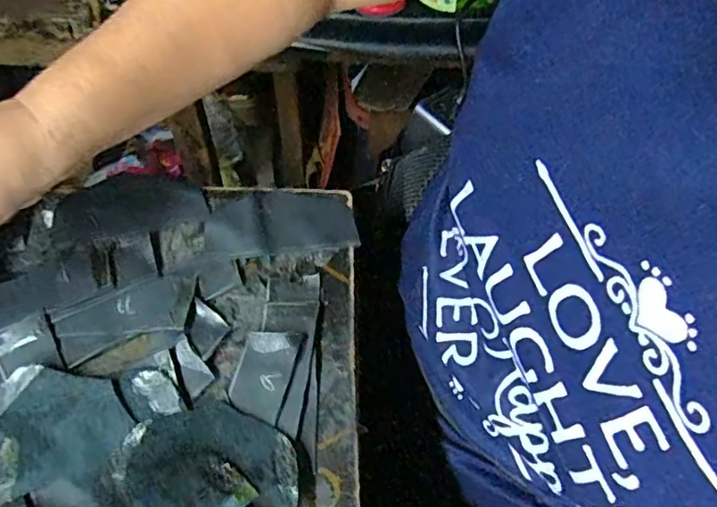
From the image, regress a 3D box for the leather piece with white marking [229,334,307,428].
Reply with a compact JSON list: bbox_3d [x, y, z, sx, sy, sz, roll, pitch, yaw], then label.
[{"bbox_3d":[-0.050,0.062,0.296,0.030,0.008,0.046,16,63,5],"label":"leather piece with white marking"}]

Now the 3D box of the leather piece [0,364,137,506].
[{"bbox_3d":[-0.152,0.089,0.275,0.071,0.008,0.059,10,63,2],"label":"leather piece"}]

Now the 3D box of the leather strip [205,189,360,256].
[{"bbox_3d":[-0.047,-0.020,0.342,0.087,0.004,0.041,-5,66,-8],"label":"leather strip"}]

